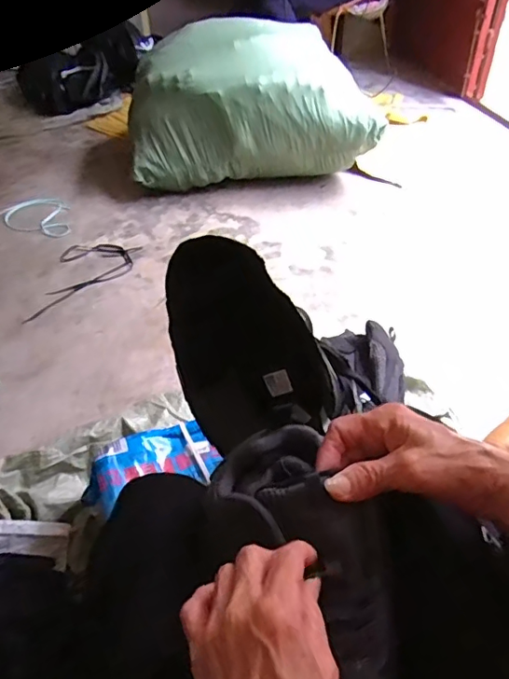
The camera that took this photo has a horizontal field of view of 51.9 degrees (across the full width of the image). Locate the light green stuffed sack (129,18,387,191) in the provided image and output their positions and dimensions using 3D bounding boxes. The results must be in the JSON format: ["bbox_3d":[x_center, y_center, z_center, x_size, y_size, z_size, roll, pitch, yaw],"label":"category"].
[{"bbox_3d":[-0.004,-0.744,1.620,0.732,0.353,0.377,-3,45,0],"label":"light green stuffed sack"}]

